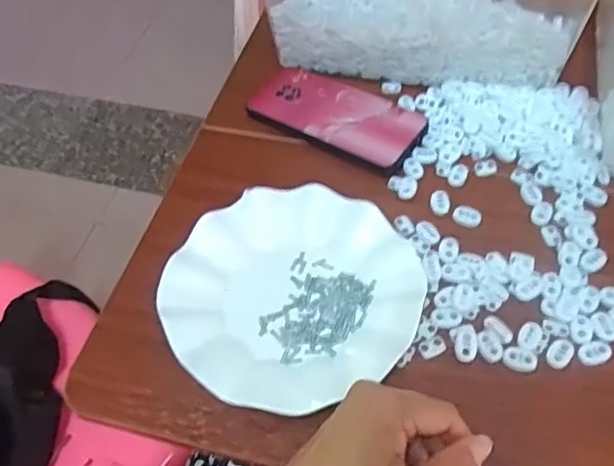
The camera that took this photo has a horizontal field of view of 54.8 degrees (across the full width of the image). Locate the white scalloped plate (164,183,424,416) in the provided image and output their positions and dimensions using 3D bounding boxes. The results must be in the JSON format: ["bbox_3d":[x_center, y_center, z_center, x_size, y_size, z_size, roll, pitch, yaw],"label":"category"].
[{"bbox_3d":[-0.011,0.042,0.443,0.179,0.020,0.173,-1,53,2],"label":"white scalloped plate"}]

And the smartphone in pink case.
[{"bbox_3d":[0.027,-0.114,0.561,0.166,0.015,0.087,31,60,23],"label":"smartphone in pink case"}]

